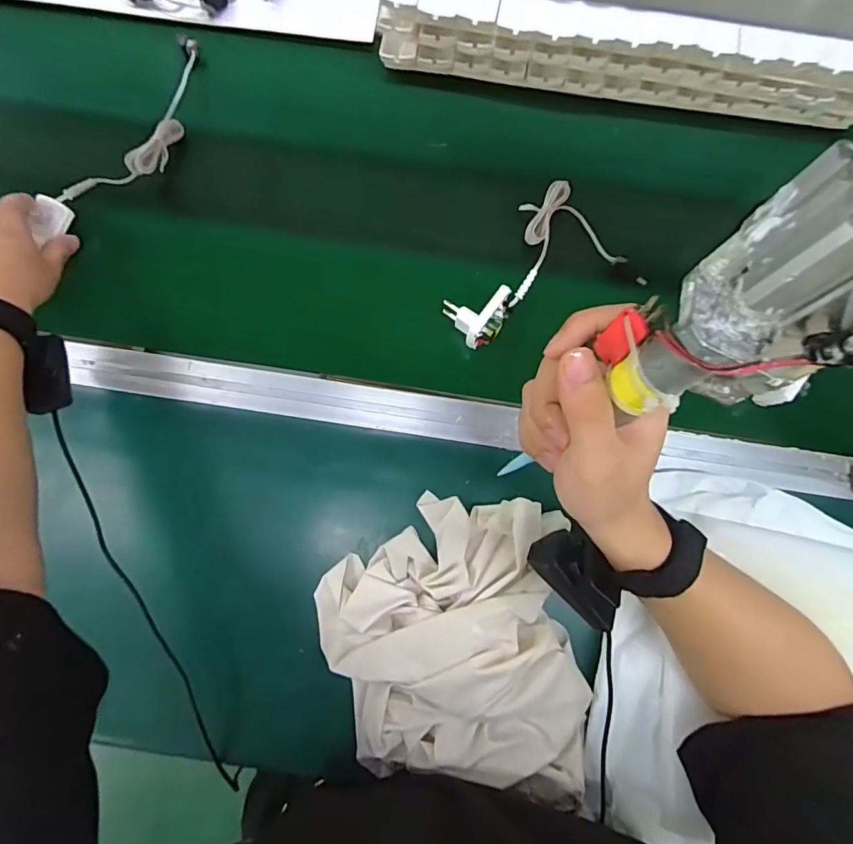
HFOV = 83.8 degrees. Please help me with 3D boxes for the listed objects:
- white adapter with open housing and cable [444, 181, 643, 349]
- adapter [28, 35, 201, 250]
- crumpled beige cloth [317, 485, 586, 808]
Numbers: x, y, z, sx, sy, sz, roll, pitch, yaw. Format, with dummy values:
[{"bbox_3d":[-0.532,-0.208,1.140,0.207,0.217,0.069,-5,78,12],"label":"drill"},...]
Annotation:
[{"bbox_3d":[0.105,-0.164,0.470,0.203,0.038,0.125,-24,80,-5],"label":"white adapter with open housing and cable"},{"bbox_3d":[-0.301,-0.293,0.493,0.078,0.028,0.255,35,79,6],"label":"adapter"},{"bbox_3d":[0.019,0.184,0.393,0.216,0.056,0.235,-6,79,-2],"label":"crumpled beige cloth"}]

